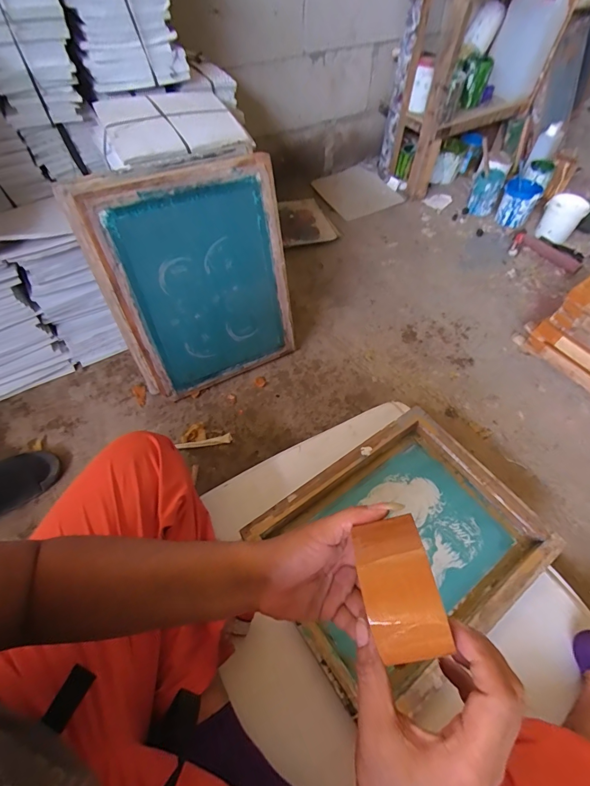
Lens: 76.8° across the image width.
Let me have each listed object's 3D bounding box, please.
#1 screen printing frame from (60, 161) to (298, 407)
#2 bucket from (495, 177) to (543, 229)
[{"bbox_3d":[-0.203,-0.233,0.840,0.397,0.484,0.064,-24,42,-19],"label":"screen printing frame"},{"bbox_3d":[0.818,-0.700,1.367,0.121,0.113,0.150,26,61,17],"label":"bucket"}]

